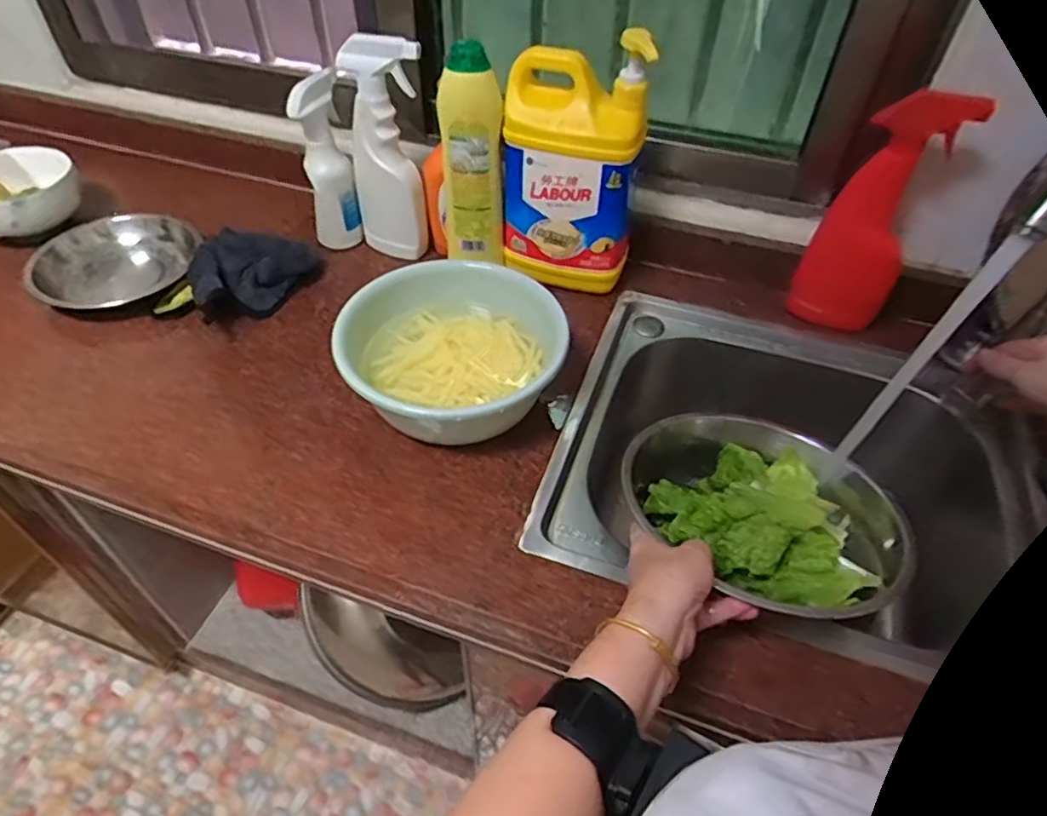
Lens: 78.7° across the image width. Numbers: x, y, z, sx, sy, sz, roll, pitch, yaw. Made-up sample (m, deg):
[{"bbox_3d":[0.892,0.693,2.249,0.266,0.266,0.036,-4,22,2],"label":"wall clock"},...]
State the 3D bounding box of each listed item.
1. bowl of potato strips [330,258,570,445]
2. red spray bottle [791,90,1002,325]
[{"bbox_3d":[-0.069,-0.049,0.643,0.207,0.085,0.215,1,48,-1],"label":"bowl of potato strips"},{"bbox_3d":[0.375,-0.199,0.678,0.100,0.268,0.057,-16,50,-16],"label":"red spray bottle"}]

